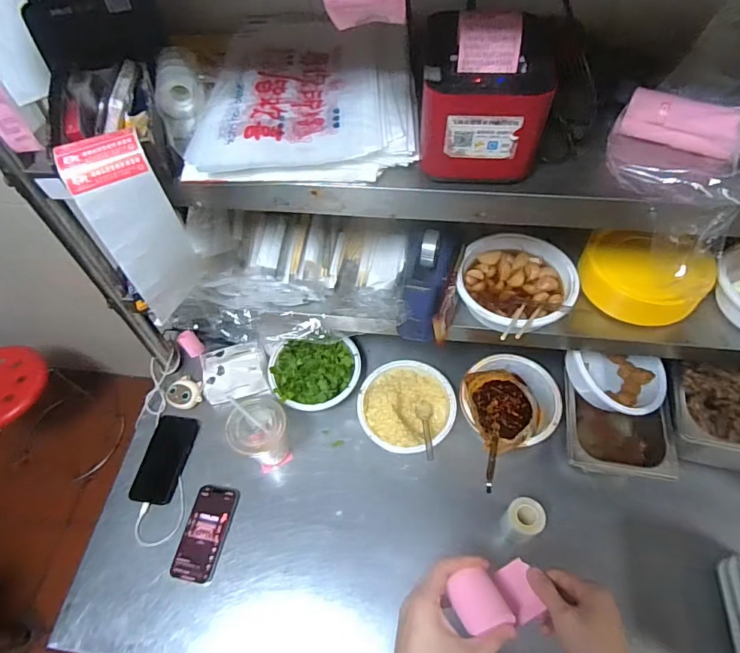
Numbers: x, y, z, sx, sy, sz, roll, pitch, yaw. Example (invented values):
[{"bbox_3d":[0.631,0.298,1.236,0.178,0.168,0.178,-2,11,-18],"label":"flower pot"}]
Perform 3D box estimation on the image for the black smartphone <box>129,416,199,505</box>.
[{"bbox_3d":[-0.372,0.239,0.849,0.082,0.015,0.153,7,57,8],"label":"black smartphone"}]

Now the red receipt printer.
[{"bbox_3d":[0.112,-0.228,0.474,0.131,0.114,0.108,3,57,6],"label":"red receipt printer"}]

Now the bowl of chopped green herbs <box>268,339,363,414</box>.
[{"bbox_3d":[-0.104,0.094,0.895,0.170,0.061,0.149,-2,57,2],"label":"bowl of chopped green herbs"}]

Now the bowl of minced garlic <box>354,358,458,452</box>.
[{"bbox_3d":[0.066,0.149,0.844,0.166,0.064,0.162,-2,57,3],"label":"bowl of minced garlic"}]

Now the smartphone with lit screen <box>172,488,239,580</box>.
[{"bbox_3d":[-0.271,0.337,0.771,0.072,0.014,0.145,14,58,0],"label":"smartphone with lit screen"}]

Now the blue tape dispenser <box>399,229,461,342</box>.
[{"bbox_3d":[0.081,-0.061,0.680,0.074,0.087,0.151,9,58,9],"label":"blue tape dispenser"}]

